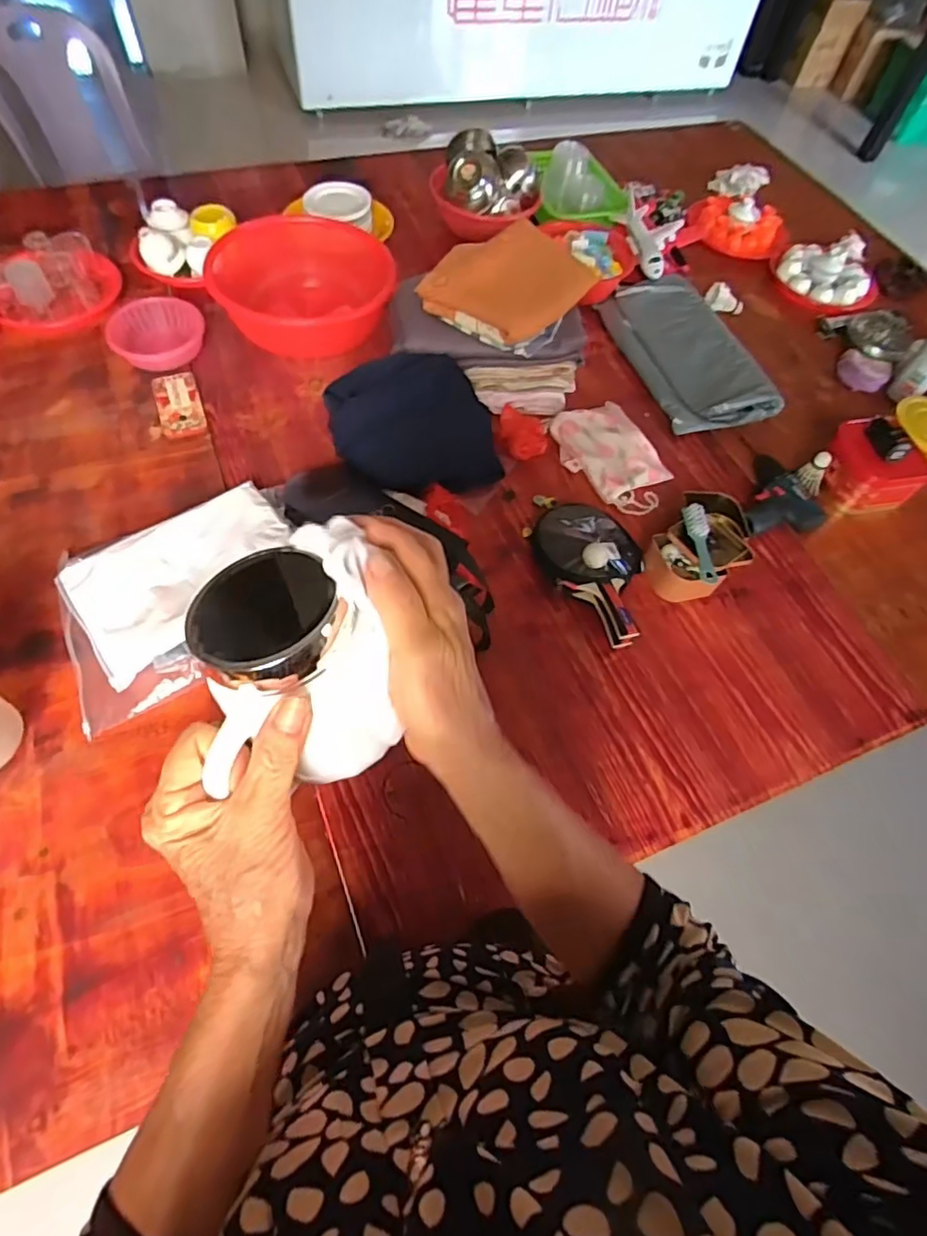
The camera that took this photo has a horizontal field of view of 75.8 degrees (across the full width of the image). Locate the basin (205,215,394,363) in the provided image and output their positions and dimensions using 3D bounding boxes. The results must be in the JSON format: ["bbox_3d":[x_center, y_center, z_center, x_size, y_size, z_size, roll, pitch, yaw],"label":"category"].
[{"bbox_3d":[-0.320,-0.679,1.194,0.341,0.099,0.325,-8,62,-10],"label":"basin"}]

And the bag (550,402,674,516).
[{"bbox_3d":[0.280,-0.300,1.101,0.175,0.050,0.248,-25,66,-18],"label":"bag"}]

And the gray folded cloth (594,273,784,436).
[{"bbox_3d":[0.471,-0.574,1.268,0.246,0.077,0.434,-10,63,-11],"label":"gray folded cloth"}]

